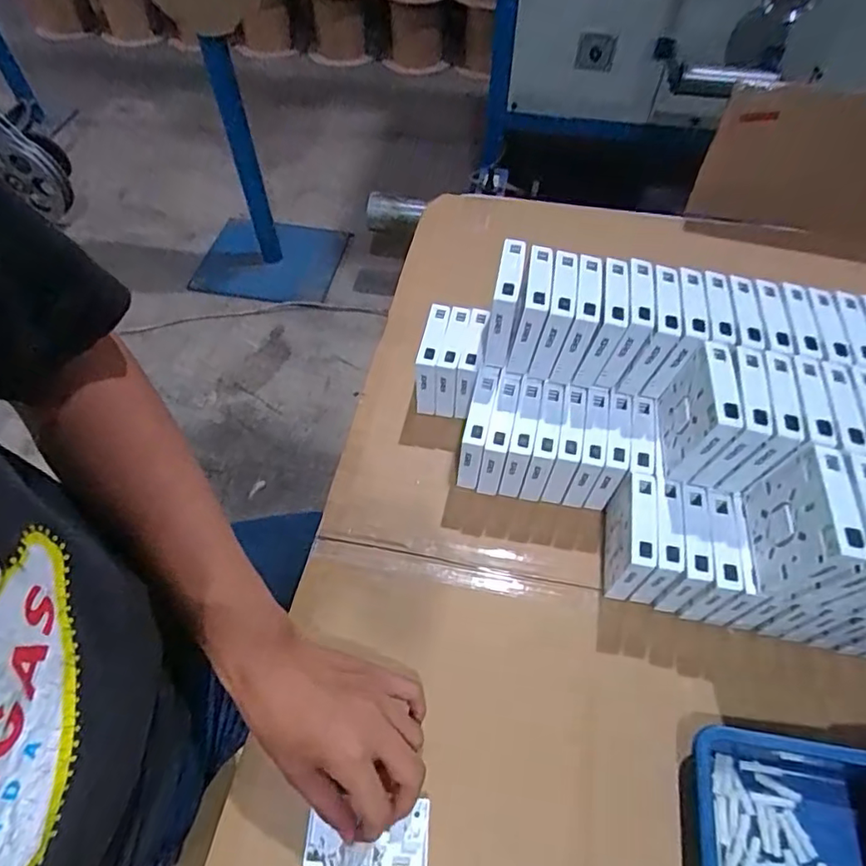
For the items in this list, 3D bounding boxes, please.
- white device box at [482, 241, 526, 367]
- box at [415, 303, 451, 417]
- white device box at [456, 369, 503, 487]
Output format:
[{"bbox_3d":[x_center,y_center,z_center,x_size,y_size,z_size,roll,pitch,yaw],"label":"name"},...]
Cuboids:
[{"bbox_3d":[0.068,-0.122,0.531,0.021,0.083,0.083,10,56,6],"label":"white device box"},{"bbox_3d":[-0.001,-0.079,0.609,0.023,0.088,0.082,11,56,7],"label":"box"},{"bbox_3d":[0.045,-0.003,0.565,0.023,0.091,0.092,11,56,7],"label":"white device box"}]

